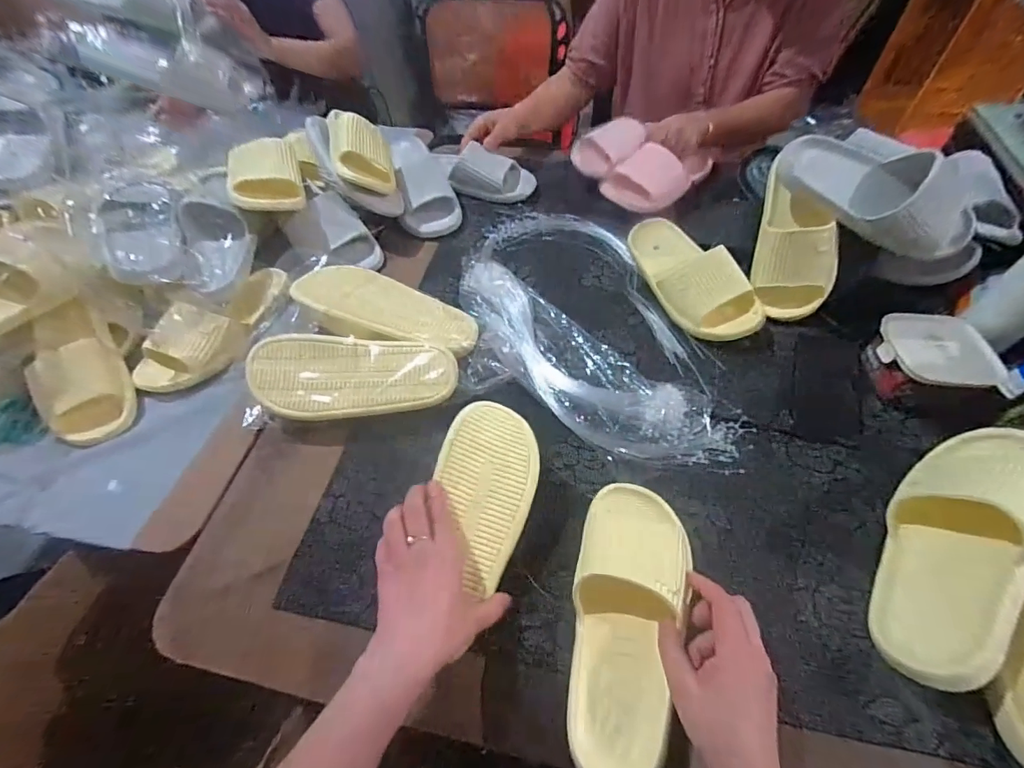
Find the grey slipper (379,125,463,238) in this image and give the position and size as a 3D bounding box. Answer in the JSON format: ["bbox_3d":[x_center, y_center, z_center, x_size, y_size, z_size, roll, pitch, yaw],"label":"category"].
[{"bbox_3d":[-0.181,-0.396,0.836,0.100,0.054,0.311,-18,58,-9],"label":"grey slipper"}]

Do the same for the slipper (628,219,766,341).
[{"bbox_3d":[0.255,-0.161,0.654,0.095,0.062,0.241,-22,59,-11],"label":"slipper"}]

